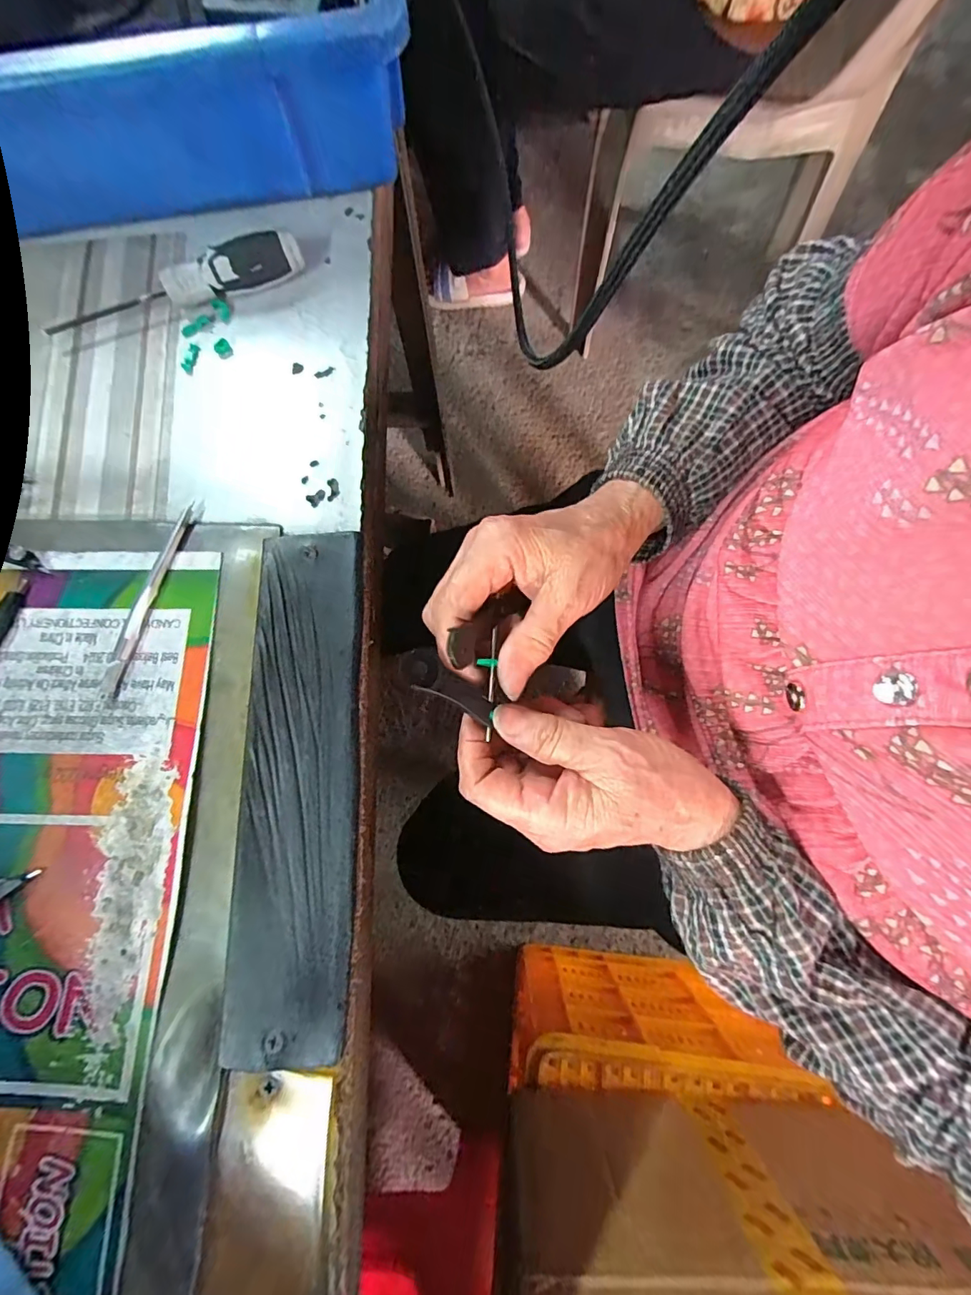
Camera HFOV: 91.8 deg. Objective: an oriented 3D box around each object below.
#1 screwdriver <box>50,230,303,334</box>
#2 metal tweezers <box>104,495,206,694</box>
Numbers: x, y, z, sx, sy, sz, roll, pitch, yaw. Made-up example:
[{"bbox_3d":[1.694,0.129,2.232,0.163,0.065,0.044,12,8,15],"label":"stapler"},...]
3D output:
[{"bbox_3d":[-0.179,-0.206,0.271,0.149,0.022,0.018,-16,77,-2],"label":"screwdriver"},{"bbox_3d":[-0.170,-0.028,0.238,0.010,0.004,0.105,15,78,5],"label":"metal tweezers"}]

